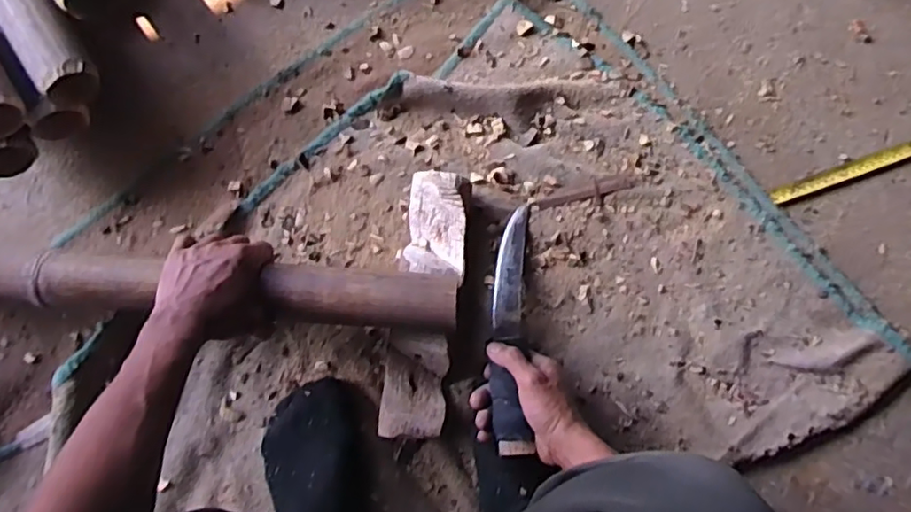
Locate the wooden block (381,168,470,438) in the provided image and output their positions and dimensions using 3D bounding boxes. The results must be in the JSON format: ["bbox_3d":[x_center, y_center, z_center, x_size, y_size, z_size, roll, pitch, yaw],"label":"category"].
[{"bbox_3d":[-0.032,0.054,0.725,0.072,0.052,0.297,7,79,0],"label":"wooden block"}]

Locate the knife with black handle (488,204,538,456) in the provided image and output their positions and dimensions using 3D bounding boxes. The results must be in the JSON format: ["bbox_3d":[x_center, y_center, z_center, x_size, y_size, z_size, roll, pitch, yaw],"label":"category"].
[{"bbox_3d":[0.062,0.073,0.708,0.039,0.027,0.285,4,62,0],"label":"knife with black handle"}]

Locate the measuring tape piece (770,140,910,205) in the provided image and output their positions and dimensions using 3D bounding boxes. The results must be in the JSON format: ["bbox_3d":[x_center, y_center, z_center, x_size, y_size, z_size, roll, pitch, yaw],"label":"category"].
[{"bbox_3d":[0.542,-0.121,0.809,0.295,0.004,0.024,-19,66,-5],"label":"measuring tape piece"}]

